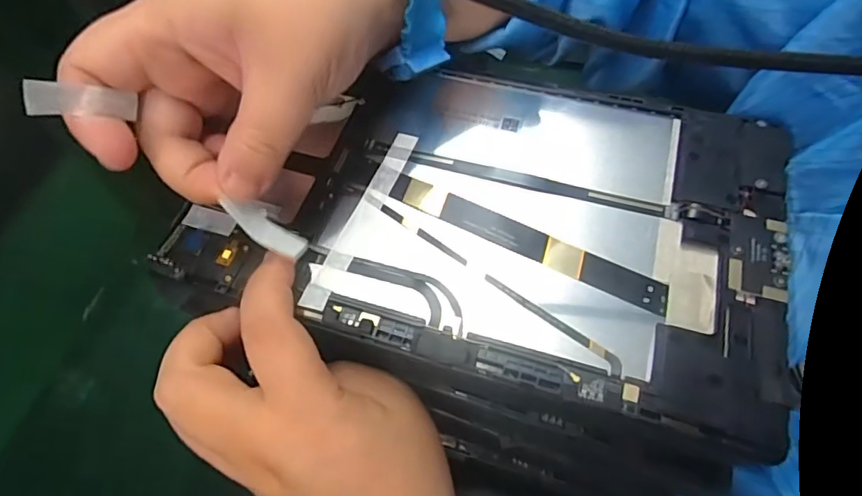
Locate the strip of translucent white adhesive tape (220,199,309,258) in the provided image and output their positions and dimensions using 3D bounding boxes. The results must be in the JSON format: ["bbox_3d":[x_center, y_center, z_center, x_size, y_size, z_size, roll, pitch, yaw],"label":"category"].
[{"bbox_3d":[-0.061,-0.008,0.195,0.032,0.005,0.012,32,64,-8],"label":"strip of translucent white adhesive tape"}]

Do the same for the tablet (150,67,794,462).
[{"bbox_3d":[0.025,-0.020,0.222,0.223,0.009,0.144,15,62,12],"label":"tablet"}]

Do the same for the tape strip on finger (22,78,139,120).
[{"bbox_3d":[-0.113,-0.048,0.171,0.005,0.010,0.033,31,23,20],"label":"tape strip on finger"}]

